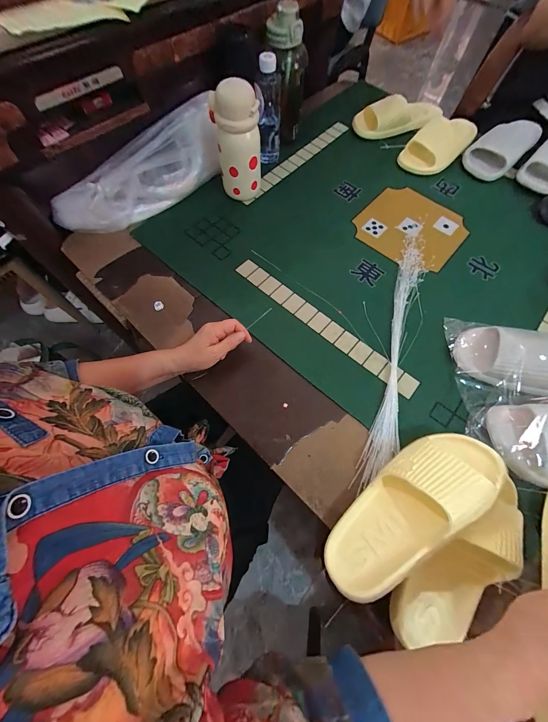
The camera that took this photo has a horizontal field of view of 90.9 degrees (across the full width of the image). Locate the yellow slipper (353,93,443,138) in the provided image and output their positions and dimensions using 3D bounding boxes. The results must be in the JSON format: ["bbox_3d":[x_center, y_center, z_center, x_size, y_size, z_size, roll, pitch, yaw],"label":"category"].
[{"bbox_3d":[0.319,-0.632,0.696,0.212,0.057,0.084,-7,68,-5],"label":"yellow slipper"}]

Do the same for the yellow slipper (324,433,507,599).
[{"bbox_3d":[0.164,0.175,0.324,0.248,0.078,0.092,-38,40,-4],"label":"yellow slipper"}]

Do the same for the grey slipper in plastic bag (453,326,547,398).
[{"bbox_3d":[0.440,0.008,0.428,0.262,0.057,0.116,17,68,4],"label":"grey slipper in plastic bag"}]

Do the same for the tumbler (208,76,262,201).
[{"bbox_3d":[-0.076,-0.434,0.540,0.082,0.178,0.100,-11,69,-7],"label":"tumbler"}]

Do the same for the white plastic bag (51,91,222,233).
[{"bbox_3d":[-0.256,-0.372,0.551,0.389,0.093,0.108,-34,73,-2],"label":"white plastic bag"}]

